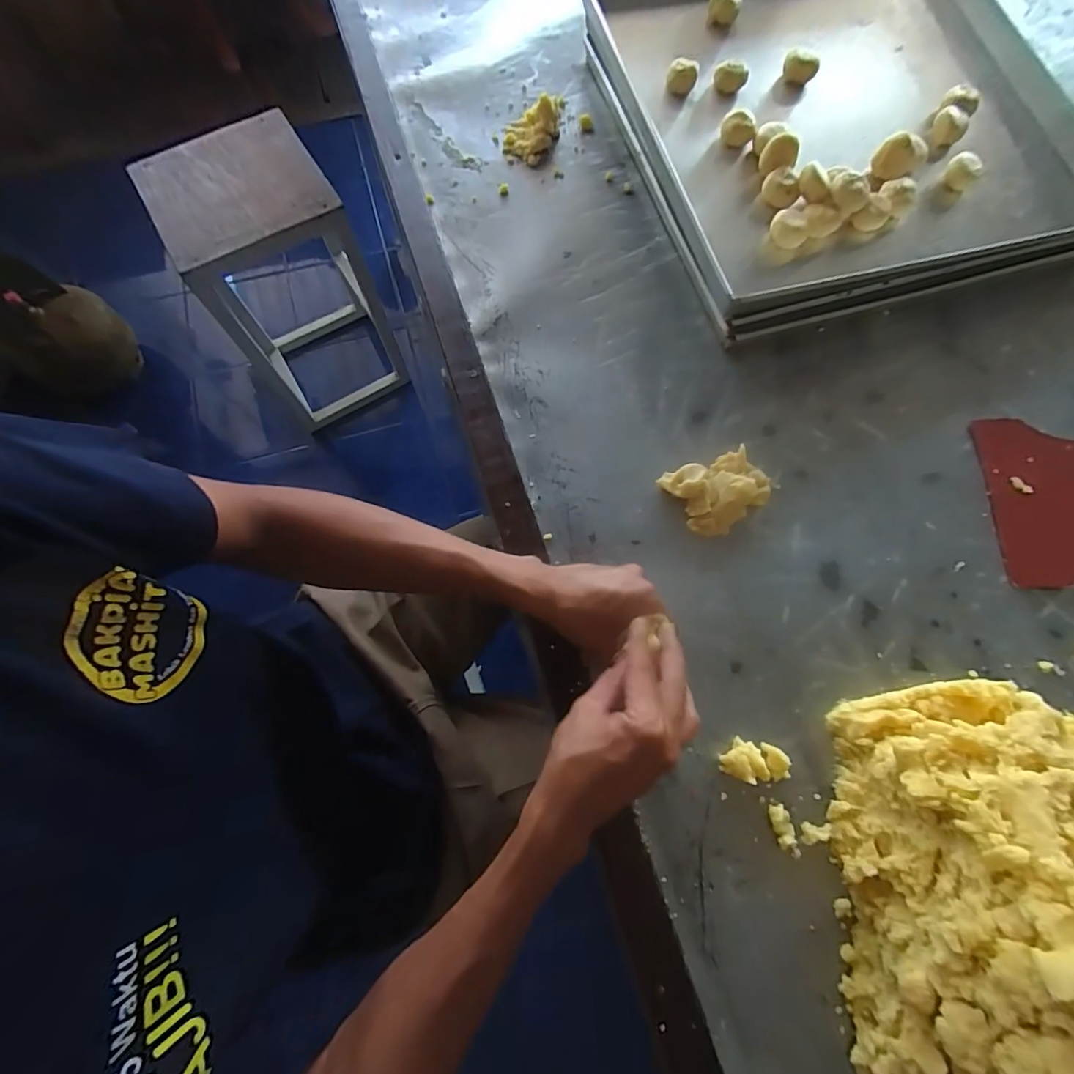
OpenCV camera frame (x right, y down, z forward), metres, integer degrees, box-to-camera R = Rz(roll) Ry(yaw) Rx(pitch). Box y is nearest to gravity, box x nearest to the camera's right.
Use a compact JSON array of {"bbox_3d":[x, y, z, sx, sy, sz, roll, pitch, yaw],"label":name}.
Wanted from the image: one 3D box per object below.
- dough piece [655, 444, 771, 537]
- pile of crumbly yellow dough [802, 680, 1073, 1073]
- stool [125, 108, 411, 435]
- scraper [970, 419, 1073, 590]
[{"bbox_3d":[0.177,-0.049,0.478,0.087,0.030,0.074,-29,74,-9],"label":"dough piece"},{"bbox_3d":[0.348,0.238,0.319,0.257,0.146,0.272,-5,72,-1],"label":"pile of crumbly yellow dough"},{"bbox_3d":[-0.547,-0.539,1.131,0.344,0.542,0.286,-29,74,-9],"label":"stool"},{"bbox_3d":[0.514,-0.035,0.484,0.136,0.004,0.170,2,73,2],"label":"scraper"}]

